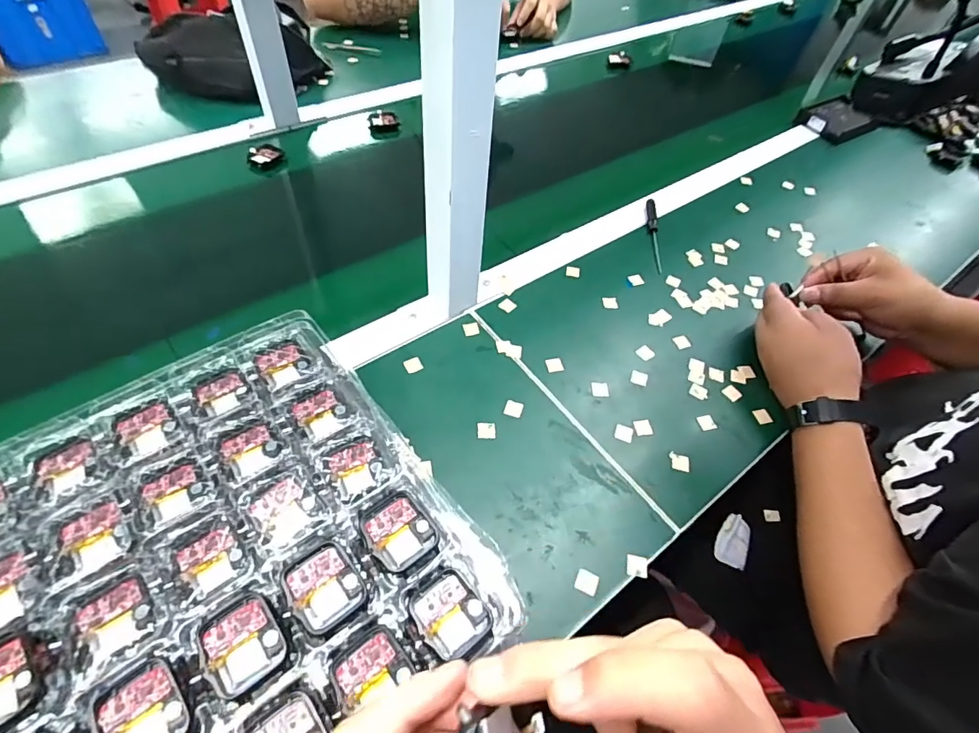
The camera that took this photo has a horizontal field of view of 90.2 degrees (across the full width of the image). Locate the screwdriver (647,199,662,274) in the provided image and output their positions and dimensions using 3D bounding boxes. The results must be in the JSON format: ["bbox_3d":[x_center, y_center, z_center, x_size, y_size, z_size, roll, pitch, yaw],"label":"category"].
[{"bbox_3d":[0.217,-0.174,0.639,0.013,0.018,0.125,6,53,-2],"label":"screwdriver"}]

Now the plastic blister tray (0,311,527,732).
[{"bbox_3d":[-0.166,0.112,0.289,0.265,0.019,0.289,-31,62,-25],"label":"plastic blister tray"}]

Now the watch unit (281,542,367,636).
[{"bbox_3d":[-0.095,0.126,0.280,0.036,0.006,0.043,-31,62,-25],"label":"watch unit"}]

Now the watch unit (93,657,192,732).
[{"bbox_3d":[-0.171,0.171,0.240,0.036,0.004,0.044,-33,63,-26],"label":"watch unit"}]

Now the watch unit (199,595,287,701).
[{"bbox_3d":[-0.131,0.148,0.260,0.036,0.005,0.042,-27,60,-23],"label":"watch unit"}]

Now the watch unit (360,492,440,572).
[{"bbox_3d":[-0.056,0.101,0.302,0.037,0.004,0.044,-29,61,-24],"label":"watch unit"}]

